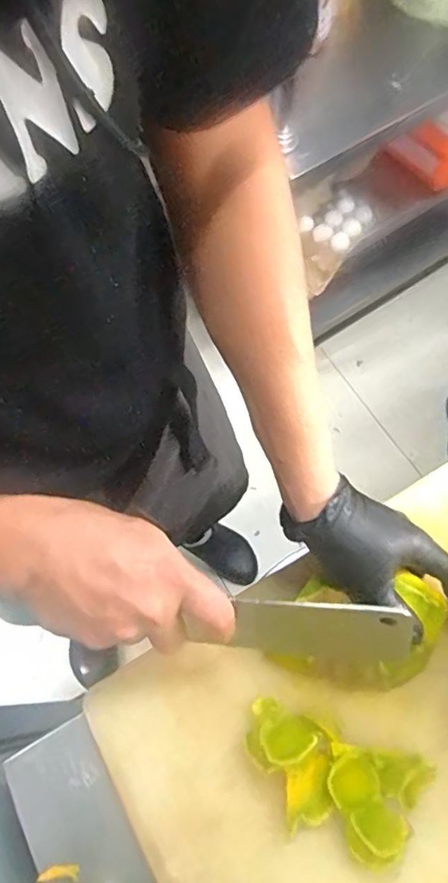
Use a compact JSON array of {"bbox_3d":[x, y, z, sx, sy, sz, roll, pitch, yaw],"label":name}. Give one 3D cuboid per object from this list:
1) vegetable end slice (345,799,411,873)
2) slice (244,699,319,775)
[{"bbox_3d":[0.111,0.286,0.398,0.043,0.020,0.038,-27,69,-9],"label":"vegetable end slice"},{"bbox_3d":[0.040,0.226,0.425,0.049,0.031,0.047,-1,67,1],"label":"slice"}]

